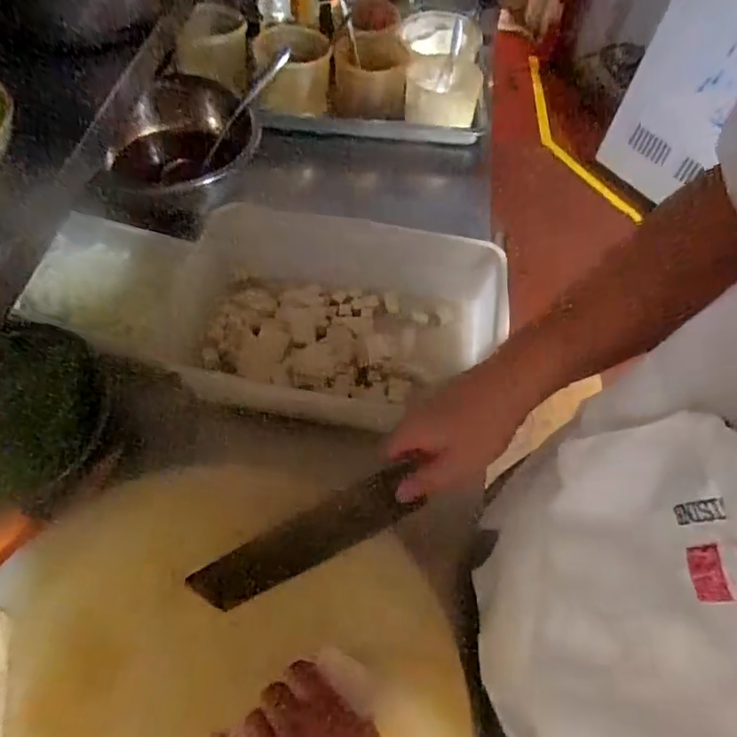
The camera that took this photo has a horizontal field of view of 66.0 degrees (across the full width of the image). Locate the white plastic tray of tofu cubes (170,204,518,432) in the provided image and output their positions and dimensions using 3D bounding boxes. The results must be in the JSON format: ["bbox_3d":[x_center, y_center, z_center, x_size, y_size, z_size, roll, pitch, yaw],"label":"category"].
[{"bbox_3d":[-0.038,-0.077,0.728,0.407,0.096,0.287,4,57,-2],"label":"white plastic tray of tofu cubes"}]

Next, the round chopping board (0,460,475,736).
[{"bbox_3d":[-0.157,0.294,0.481,0.434,0.041,0.446,2,50,-2],"label":"round chopping board"}]

